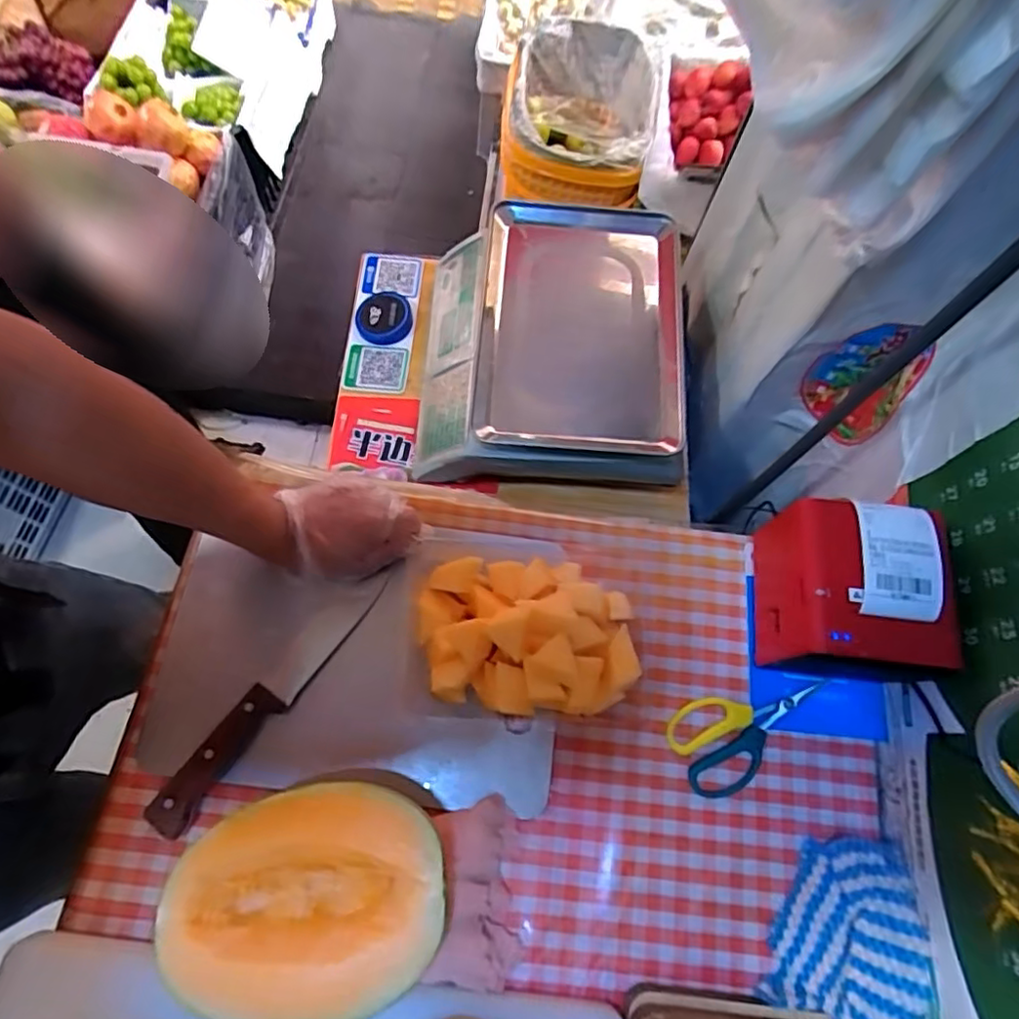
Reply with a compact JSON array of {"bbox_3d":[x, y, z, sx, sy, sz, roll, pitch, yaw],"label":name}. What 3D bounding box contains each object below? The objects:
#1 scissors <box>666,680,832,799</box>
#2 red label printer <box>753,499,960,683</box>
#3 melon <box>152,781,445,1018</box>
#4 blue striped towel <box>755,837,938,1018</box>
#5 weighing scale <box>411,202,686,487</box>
[{"bbox_3d":[0.208,0.183,0.527,0.142,0.006,0.075,-25,73,-11],"label":"scissors"},{"bbox_3d":[0.273,0.068,0.508,0.114,0.134,0.130,10,70,1],"label":"red label printer"},{"bbox_3d":[-0.140,0.269,0.430,0.184,0.064,0.133,-5,70,-5],"label":"melon"},{"bbox_3d":[0.256,0.318,0.468,0.108,0.033,0.118,7,70,0],"label":"blue striped towel"},{"bbox_3d":[0.043,-0.193,0.741,0.299,0.128,0.308,2,70,-2],"label":"weighing scale"}]

